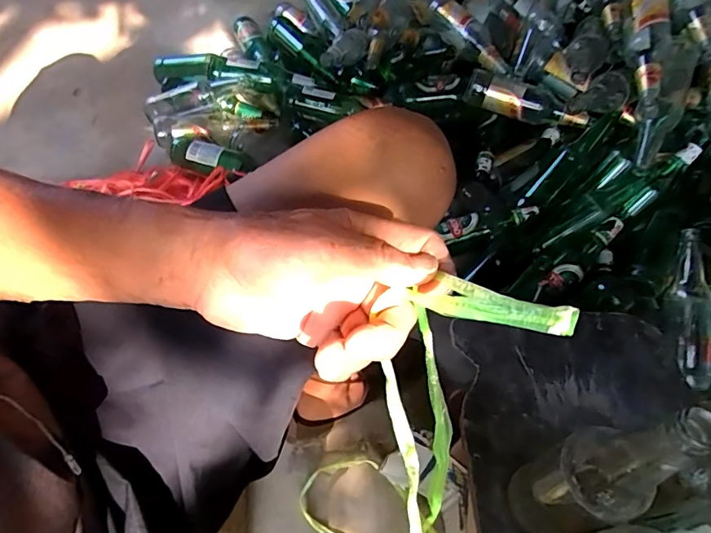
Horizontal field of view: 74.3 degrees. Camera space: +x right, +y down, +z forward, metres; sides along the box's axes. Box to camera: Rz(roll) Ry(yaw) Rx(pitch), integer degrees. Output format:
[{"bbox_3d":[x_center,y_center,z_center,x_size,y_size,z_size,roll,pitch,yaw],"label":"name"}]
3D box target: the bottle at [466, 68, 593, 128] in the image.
[{"bbox_3d":[0.350,-0.338,0.962,0.249,0.059,0.070,19,57,8],"label":"bottle"}]

